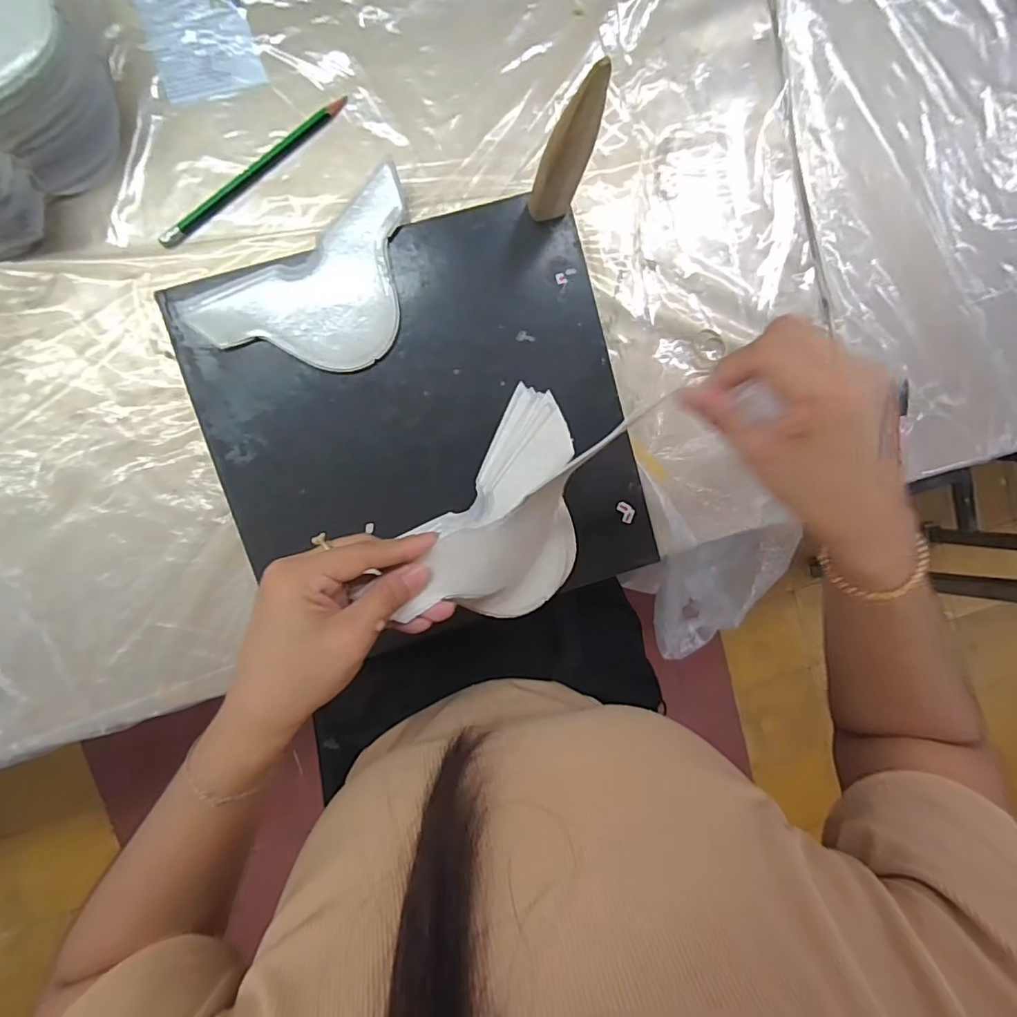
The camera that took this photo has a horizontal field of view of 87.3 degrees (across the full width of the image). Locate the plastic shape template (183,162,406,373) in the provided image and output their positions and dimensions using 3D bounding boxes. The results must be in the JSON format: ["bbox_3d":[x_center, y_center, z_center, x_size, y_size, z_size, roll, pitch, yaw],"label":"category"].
[{"bbox_3d":[-0.125,-0.149,0.381,0.167,0.006,0.094,-38,101,-2],"label":"plastic shape template"}]

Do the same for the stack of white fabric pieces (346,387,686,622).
[{"bbox_3d":[0.009,0.000,0.338,0.099,0.086,0.152,18,93,-8],"label":"stack of white fabric pieces"}]

